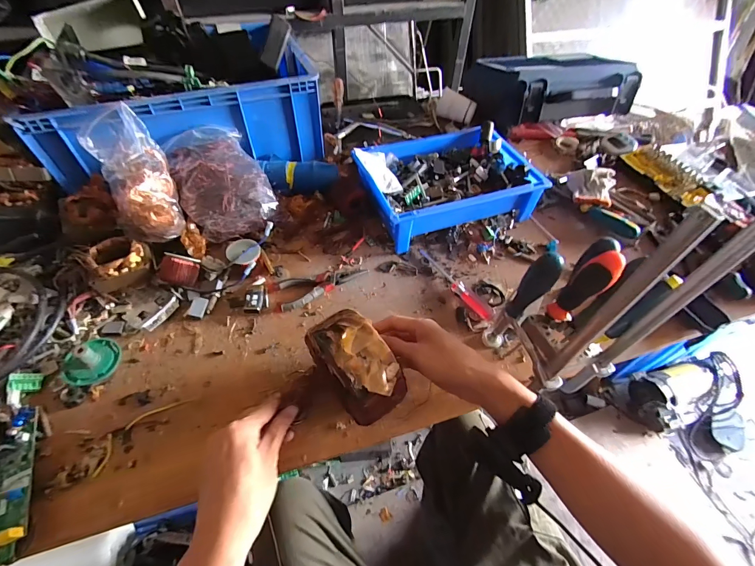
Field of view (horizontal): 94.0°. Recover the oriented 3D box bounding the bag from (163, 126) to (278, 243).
[{"bbox_3d":[-0.269,-0.167,0.619,0.145,0.126,0.164,-25,56,-21],"label":"bag"}]

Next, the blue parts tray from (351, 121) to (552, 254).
[{"bbox_3d":[0.125,-0.194,0.684,0.306,0.092,0.227,-15,53,-14],"label":"blue parts tray"}]

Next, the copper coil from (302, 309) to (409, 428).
[{"bbox_3d":[-0.025,0.086,0.391,0.064,0.078,0.114,-32,58,-25],"label":"copper coil"}]

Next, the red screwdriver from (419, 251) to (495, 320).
[{"bbox_3d":[0.126,-0.003,0.580,0.019,0.019,0.173,-25,56,-21],"label":"red screwdriver"}]

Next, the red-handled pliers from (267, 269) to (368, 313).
[{"bbox_3d":[-0.092,0.007,0.566,0.158,0.014,0.056,-11,52,-11],"label":"red-handled pliers"}]

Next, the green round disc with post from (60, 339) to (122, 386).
[{"bbox_3d":[-0.385,0.099,0.466,0.062,0.035,0.068,23,53,16],"label":"green round disc with post"}]

